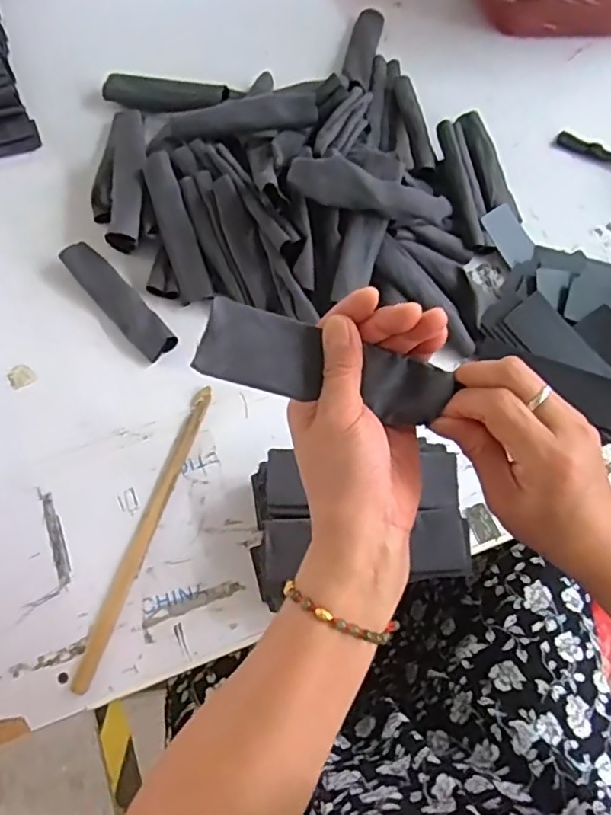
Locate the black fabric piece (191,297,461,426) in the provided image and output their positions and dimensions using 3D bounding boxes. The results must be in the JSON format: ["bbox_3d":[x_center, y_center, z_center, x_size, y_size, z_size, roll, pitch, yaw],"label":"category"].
[{"bbox_3d":[0.011,-0.024,0.337,0.136,0.017,0.041,14,67,-4],"label":"black fabric piece"}]

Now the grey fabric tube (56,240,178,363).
[{"bbox_3d":[-0.185,-0.106,0.592,0.034,0.022,0.149,-39,73,-16],"label":"grey fabric tube"}]

